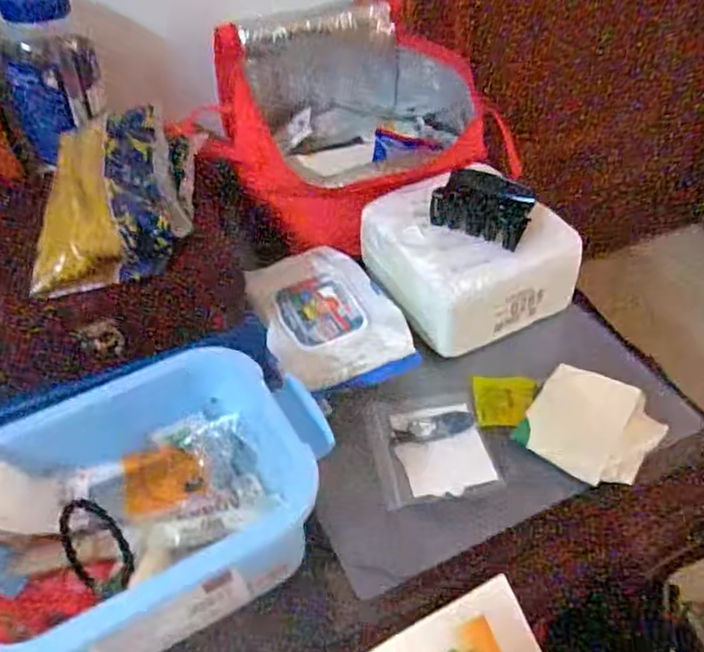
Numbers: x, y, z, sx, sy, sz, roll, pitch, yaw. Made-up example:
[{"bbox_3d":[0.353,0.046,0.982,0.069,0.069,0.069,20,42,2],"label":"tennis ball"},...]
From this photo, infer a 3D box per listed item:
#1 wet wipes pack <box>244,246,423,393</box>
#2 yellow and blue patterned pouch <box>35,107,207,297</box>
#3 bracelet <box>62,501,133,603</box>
[{"bbox_3d":[-0.020,-0.003,0.533,0.106,0.034,0.162,-20,49,-15],"label":"wet wipes pack"},{"bbox_3d":[-0.178,-0.103,0.498,0.097,0.062,0.180,-2,46,1],"label":"yellow and blue patterned pouch"},{"bbox_3d":[-0.141,0.122,0.346,0.046,0.008,0.057,-26,82,23],"label":"bracelet"}]

